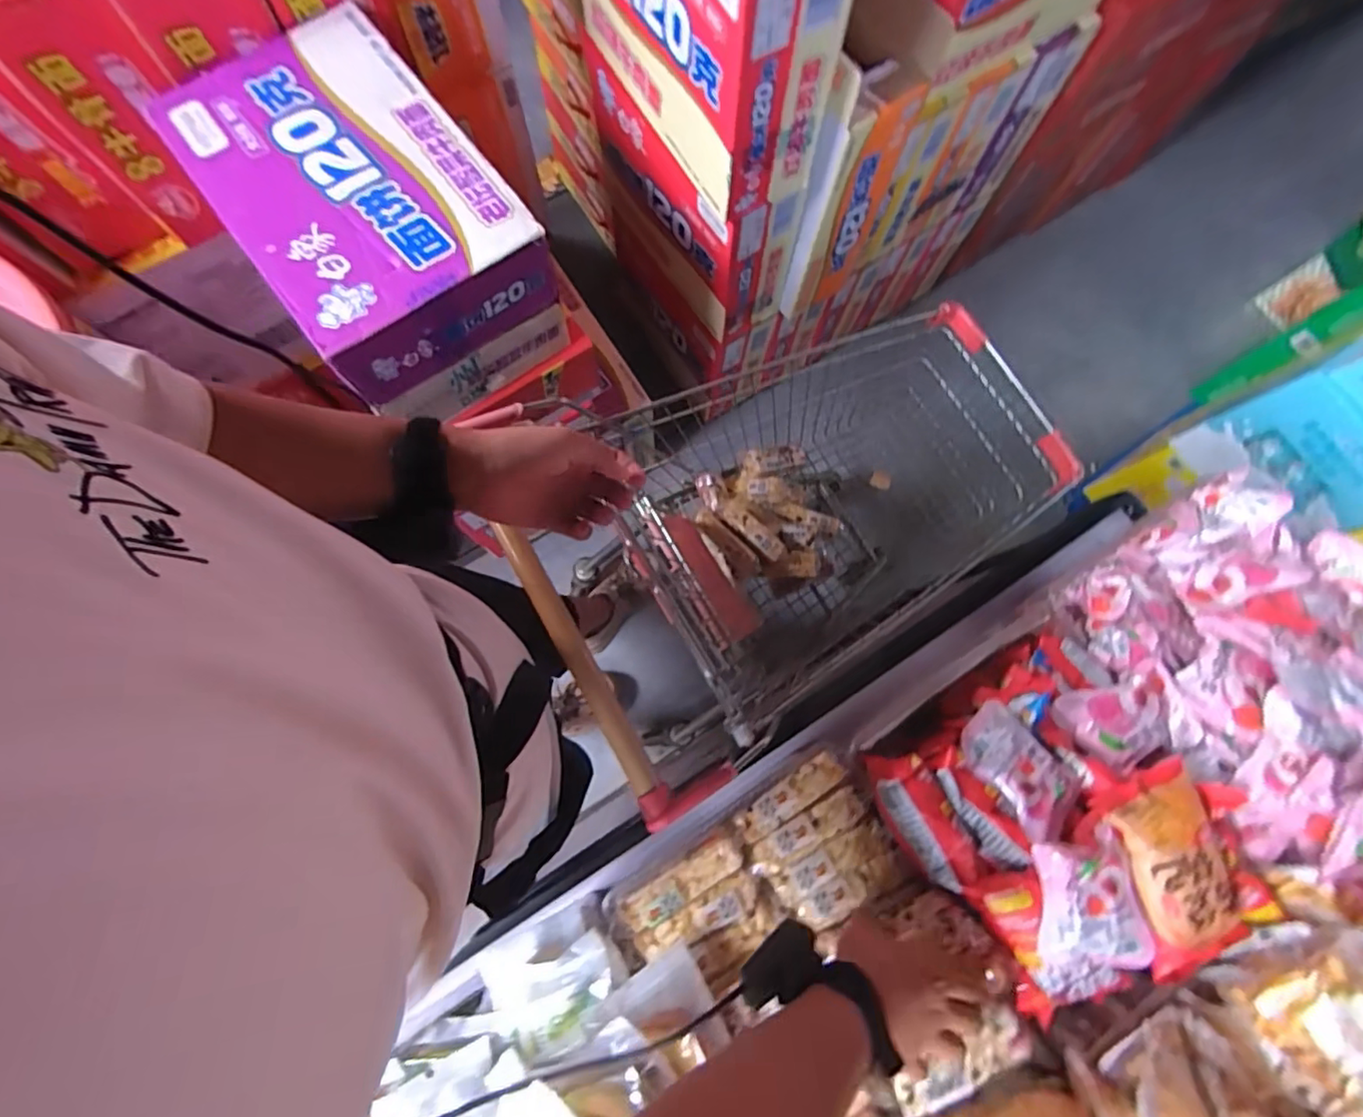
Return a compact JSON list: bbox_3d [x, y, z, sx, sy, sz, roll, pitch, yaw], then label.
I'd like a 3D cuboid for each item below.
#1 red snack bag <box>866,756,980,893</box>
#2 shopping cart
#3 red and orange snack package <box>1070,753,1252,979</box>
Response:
[{"bbox_3d":[0.229,0.250,0.575,0.057,0.071,0.122,-20,78,-6],"label":"red snack bag"},{"bbox_3d":[0.168,-0.052,1.088,0.795,0.938,0.457,-35,80,-9],"label":"shopping cart"},{"bbox_3d":[0.432,0.273,0.517,0.120,0.053,0.160,-17,78,-6],"label":"red and orange snack package"}]

